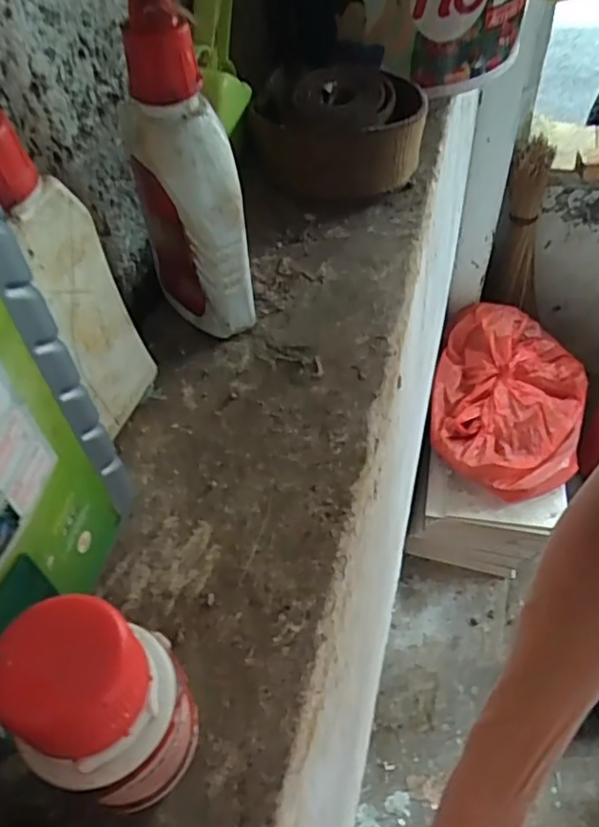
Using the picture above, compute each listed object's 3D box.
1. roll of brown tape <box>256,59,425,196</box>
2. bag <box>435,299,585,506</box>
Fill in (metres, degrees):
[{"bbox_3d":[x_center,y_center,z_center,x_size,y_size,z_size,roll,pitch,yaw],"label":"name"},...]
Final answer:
[{"bbox_3d":[0.023,-0.171,0.385,0.095,0.043,0.112,-4,53,0],"label":"roll of brown tape"},{"bbox_3d":[0.368,-0.030,1.127,0.260,0.119,0.344,14,55,13],"label":"bag"}]

